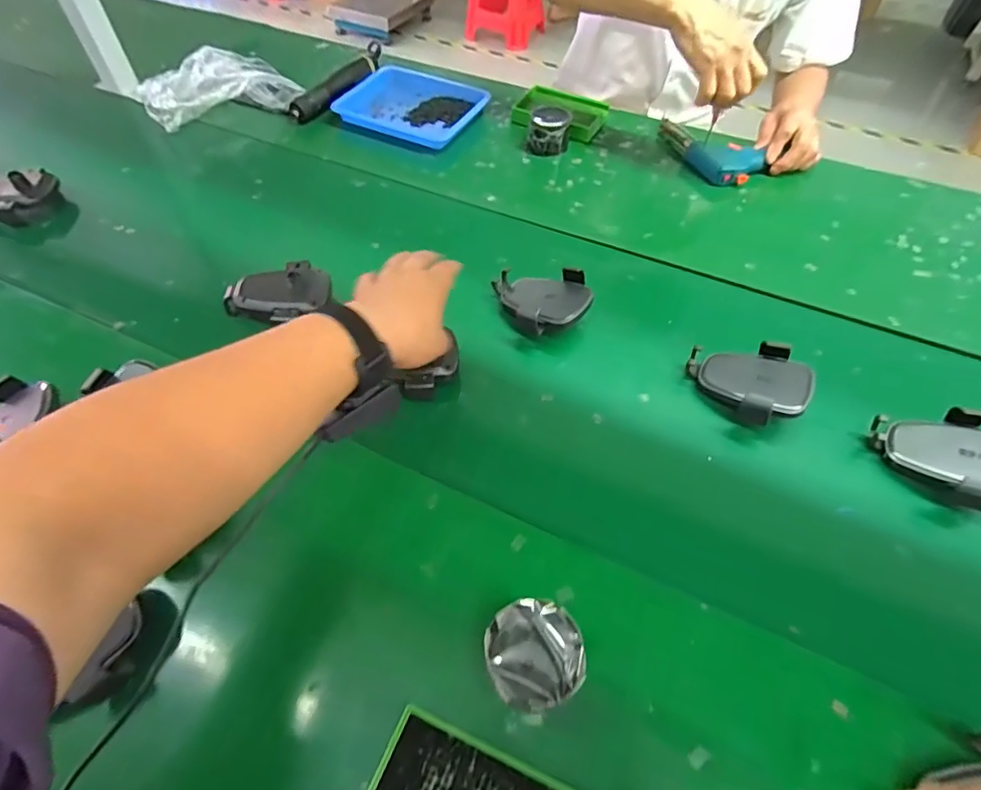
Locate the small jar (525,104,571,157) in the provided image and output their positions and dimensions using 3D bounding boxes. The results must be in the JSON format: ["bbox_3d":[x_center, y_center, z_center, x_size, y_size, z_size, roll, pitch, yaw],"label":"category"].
[{"bbox_3d":[0.089,-0.408,0.789,0.066,0.051,0.052,6,56,5],"label":"small jar"}]

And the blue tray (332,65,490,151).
[{"bbox_3d":[-0.130,-0.504,0.879,0.235,0.033,0.186,24,59,17],"label":"blue tray"}]

